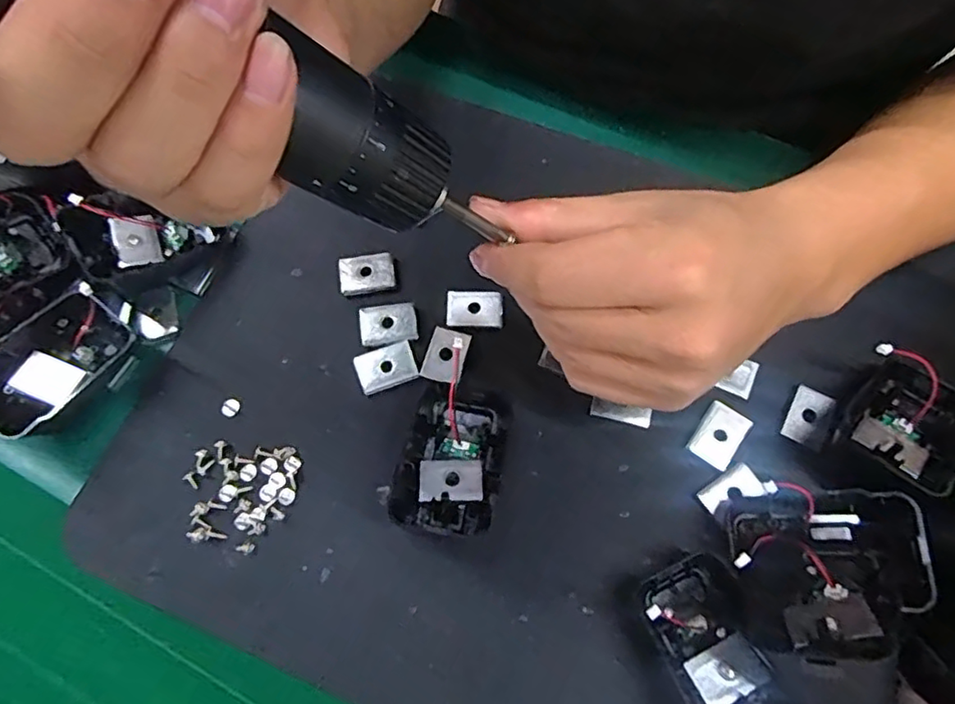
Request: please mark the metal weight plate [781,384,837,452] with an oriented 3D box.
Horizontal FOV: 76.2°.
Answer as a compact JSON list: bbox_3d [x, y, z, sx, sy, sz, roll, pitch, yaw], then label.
[{"bbox_3d":[0.154,0.030,0.284,0.017,0.004,0.028,23,71,28],"label":"metal weight plate"}]

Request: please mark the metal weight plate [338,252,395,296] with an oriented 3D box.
[{"bbox_3d":[-0.058,-0.041,0.316,0.029,0.004,0.019,-8,71,-1],"label":"metal weight plate"}]

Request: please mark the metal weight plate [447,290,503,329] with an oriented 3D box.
[{"bbox_3d":[-0.002,-0.022,0.305,0.028,0.004,0.020,4,72,3],"label":"metal weight plate"}]

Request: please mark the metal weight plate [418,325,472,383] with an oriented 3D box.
[{"bbox_3d":[-0.016,0.002,0.300,0.019,0.004,0.026,17,73,7],"label":"metal weight plate"}]

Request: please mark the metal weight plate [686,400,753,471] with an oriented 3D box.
[{"bbox_3d":[0.113,0.038,0.284,0.019,0.005,0.029,35,76,12],"label":"metal weight plate"}]

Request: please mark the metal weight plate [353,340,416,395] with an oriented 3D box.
[{"bbox_3d":[-0.045,0.007,0.301,0.028,0.004,0.021,-21,72,-5],"label":"metal weight plate"}]

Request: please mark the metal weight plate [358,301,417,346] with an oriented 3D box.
[{"bbox_3d":[-0.045,-0.014,0.307,0.028,0.004,0.021,-7,71,-1],"label":"metal weight plate"}]

